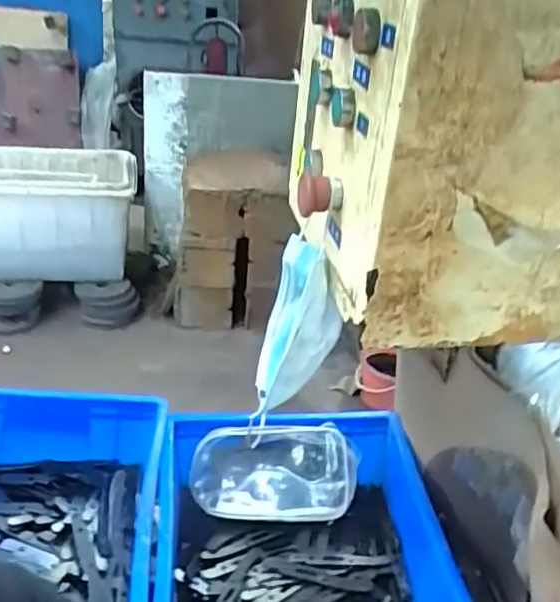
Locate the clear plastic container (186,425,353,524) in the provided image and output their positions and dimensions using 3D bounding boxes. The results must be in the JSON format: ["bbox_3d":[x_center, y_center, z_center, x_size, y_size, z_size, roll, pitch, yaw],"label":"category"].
[{"bbox_3d":[-0.008,0.212,0.795,0.196,0.114,0.050,4,-15,5],"label":"clear plastic container"}]

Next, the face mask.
[{"bbox_3d":[0.016,0.035,0.594,0.067,0.165,0.084,7,29,0],"label":"face mask"}]

